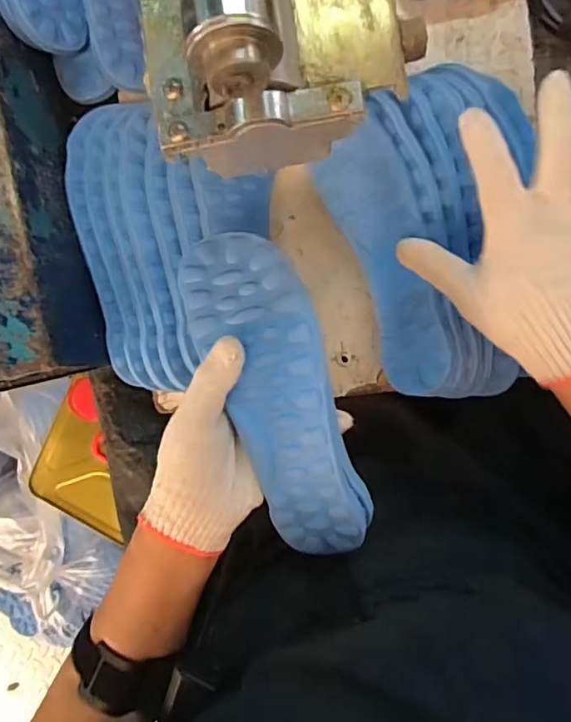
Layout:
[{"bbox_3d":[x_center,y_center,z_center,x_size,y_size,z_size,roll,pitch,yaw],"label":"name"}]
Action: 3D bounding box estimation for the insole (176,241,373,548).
[{"bbox_3d":[-0.003,0.024,0.340,0.075,0.036,0.220,-19,93,9],"label":"insole"}]

